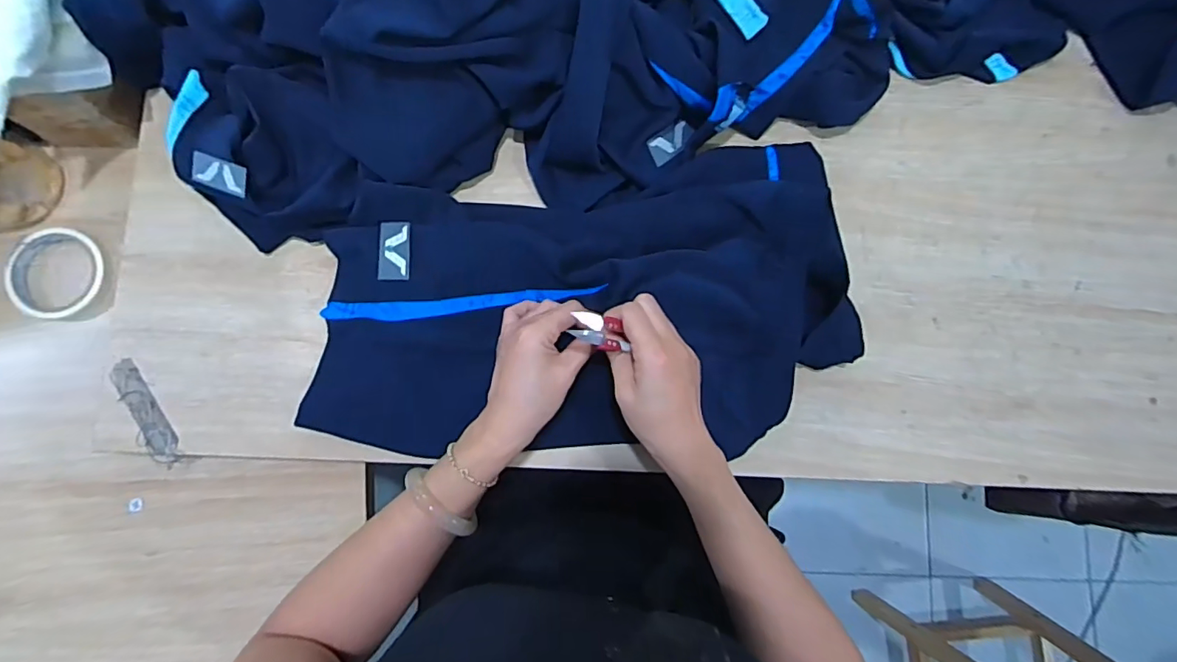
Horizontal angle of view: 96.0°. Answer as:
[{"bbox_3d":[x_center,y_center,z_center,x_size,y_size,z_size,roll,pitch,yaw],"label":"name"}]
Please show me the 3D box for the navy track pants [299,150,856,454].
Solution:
[{"bbox_3d":[0.000,-0.022,0.507,0.503,0.052,0.267,-8,85,1],"label":"navy track pants"}]

